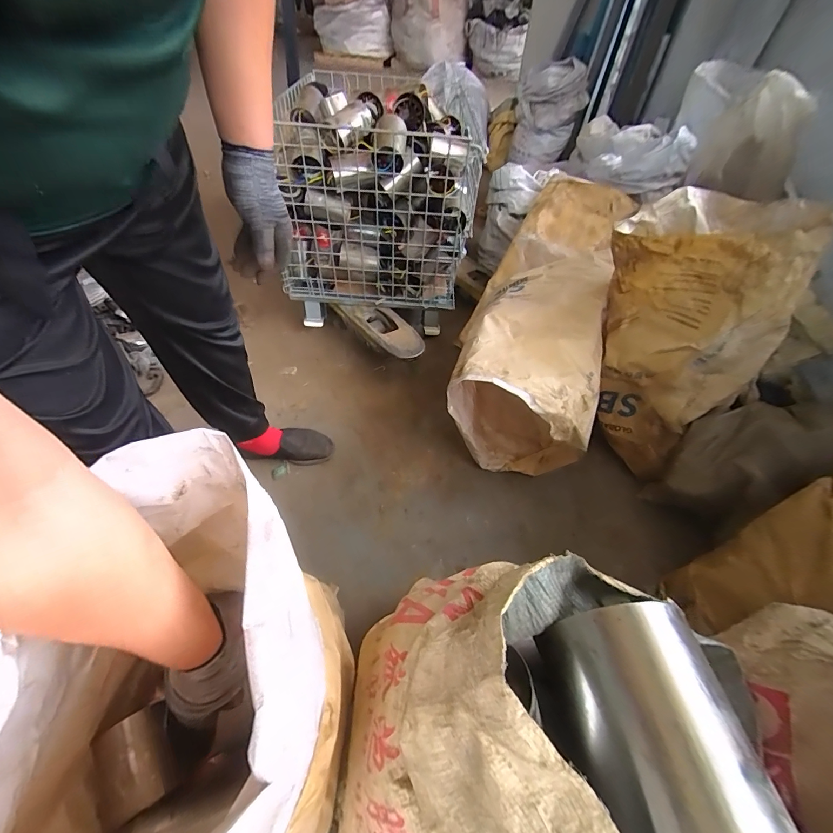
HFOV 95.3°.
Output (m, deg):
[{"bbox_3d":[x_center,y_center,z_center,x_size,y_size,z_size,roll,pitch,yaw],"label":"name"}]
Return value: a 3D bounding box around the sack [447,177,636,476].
[{"bbox_3d":[0.388,-0.363,1.201,0.409,0.373,1.051,16,60,9],"label":"sack"}]

